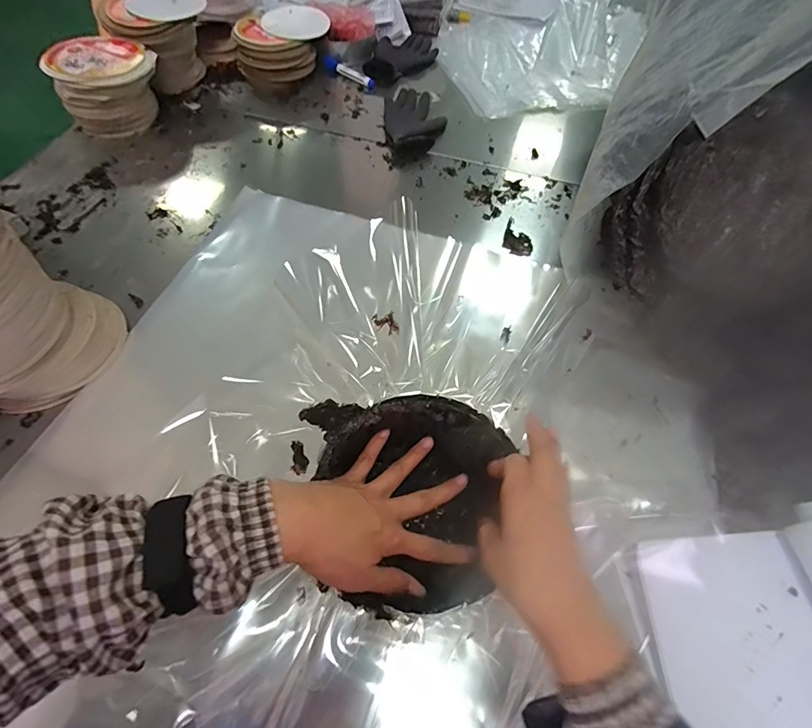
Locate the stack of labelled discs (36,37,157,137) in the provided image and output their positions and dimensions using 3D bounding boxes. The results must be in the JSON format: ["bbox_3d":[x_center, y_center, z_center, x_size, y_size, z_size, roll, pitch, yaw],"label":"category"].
[{"bbox_3d":[-0.518,-0.487,0.765,0.165,0.101,0.133,-33,66,-21],"label":"stack of labelled discs"}]

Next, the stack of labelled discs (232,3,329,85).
[{"bbox_3d":[-0.260,-0.666,0.903,0.148,0.070,0.187,25,61,12],"label":"stack of labelled discs"}]

